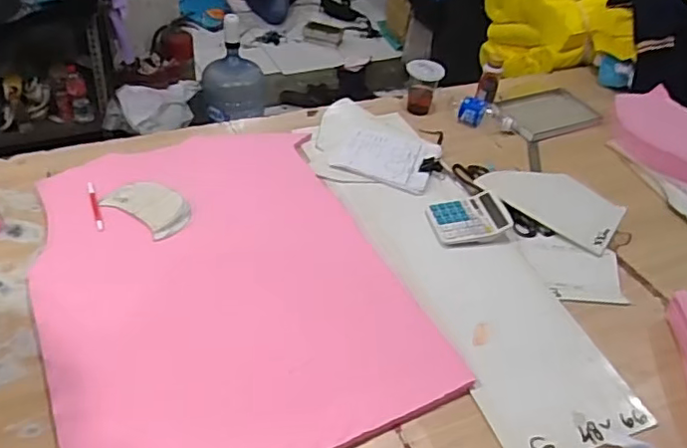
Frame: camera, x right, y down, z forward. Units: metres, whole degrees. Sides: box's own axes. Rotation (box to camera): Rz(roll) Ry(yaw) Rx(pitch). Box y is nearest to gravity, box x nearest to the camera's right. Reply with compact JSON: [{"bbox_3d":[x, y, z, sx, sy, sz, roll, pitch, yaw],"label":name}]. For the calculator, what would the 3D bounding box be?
[{"bbox_3d":[0.247,-0.015,1.151,0.149,0.022,0.121,-7,43,-15],"label":"calculator"}]

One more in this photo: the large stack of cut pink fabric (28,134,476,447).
[{"bbox_3d":[-0.222,0.077,1.019,0.561,0.030,0.764,-15,44,-25],"label":"large stack of cut pink fabric"}]

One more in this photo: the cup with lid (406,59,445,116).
[{"bbox_3d":[0.200,-0.353,1.493,0.091,0.127,0.080,9,42,2],"label":"cup with lid"}]

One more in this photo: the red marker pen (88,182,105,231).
[{"bbox_3d":[-0.460,-0.032,1.087,0.013,0.009,0.143,-13,43,-23],"label":"red marker pen"}]

